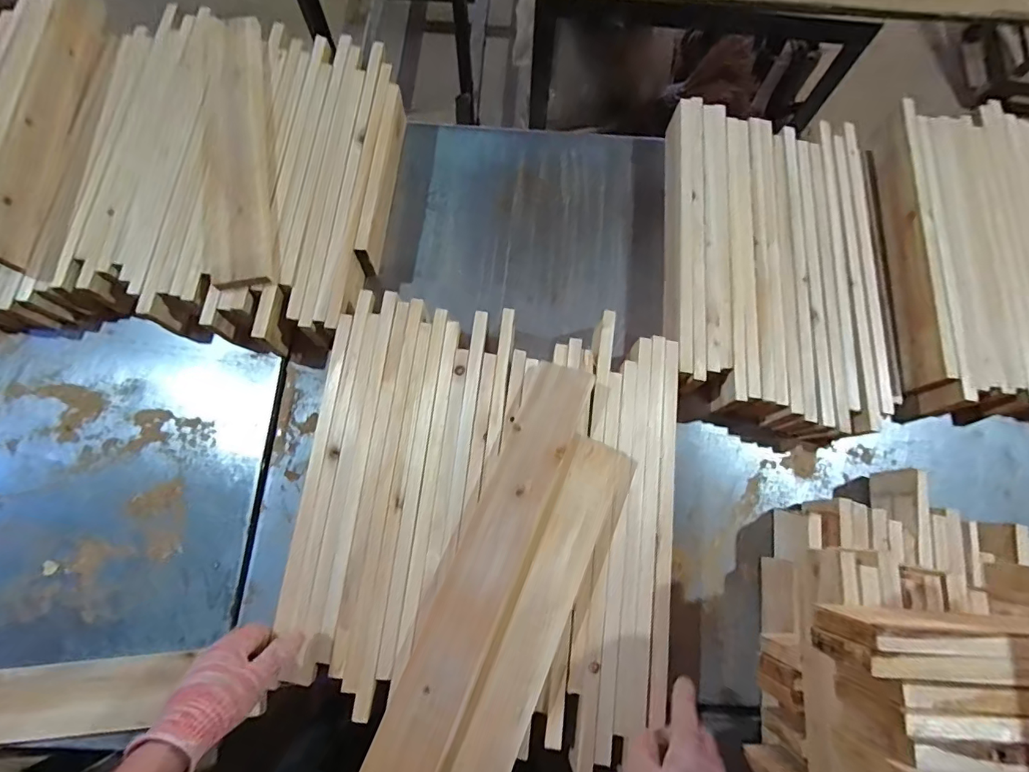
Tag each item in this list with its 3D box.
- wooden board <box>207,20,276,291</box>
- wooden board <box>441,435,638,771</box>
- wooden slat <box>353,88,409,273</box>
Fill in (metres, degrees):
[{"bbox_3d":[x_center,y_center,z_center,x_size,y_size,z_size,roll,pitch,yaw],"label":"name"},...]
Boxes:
[{"bbox_3d":[-0.428,-0.373,0.732,0.098,0.027,0.482,-9,73,-4],"label":"wooden board"},{"bbox_3d":[0.026,0.273,0.560,0.087,0.029,0.439,25,74,6],"label":"wooden board"},{"bbox_3d":[-0.216,-0.340,0.785,0.022,0.084,0.315,6,73,0],"label":"wooden slat"}]

